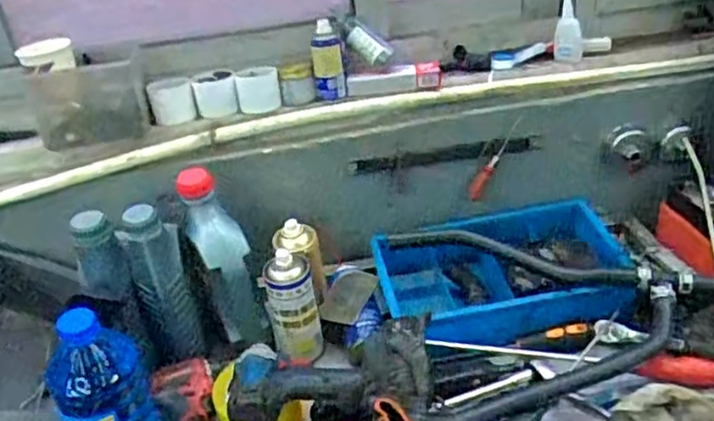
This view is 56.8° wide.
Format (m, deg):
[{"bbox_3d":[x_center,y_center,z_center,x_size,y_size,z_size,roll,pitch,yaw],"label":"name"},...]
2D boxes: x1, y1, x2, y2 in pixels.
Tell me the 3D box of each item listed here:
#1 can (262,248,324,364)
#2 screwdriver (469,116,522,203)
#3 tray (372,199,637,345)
[{"bbox_3d":[-0.087,0.133,0.910,0.068,0.169,0.058,-10,32,-6],"label":"can"},{"bbox_3d":[0.213,-0.073,1.041,0.020,0.180,0.019,41,50,16],"label":"screwdriver"},{"bbox_3d":[0.218,0.093,0.972,0.361,0.089,0.213,-10,32,-5],"label":"tray"}]

